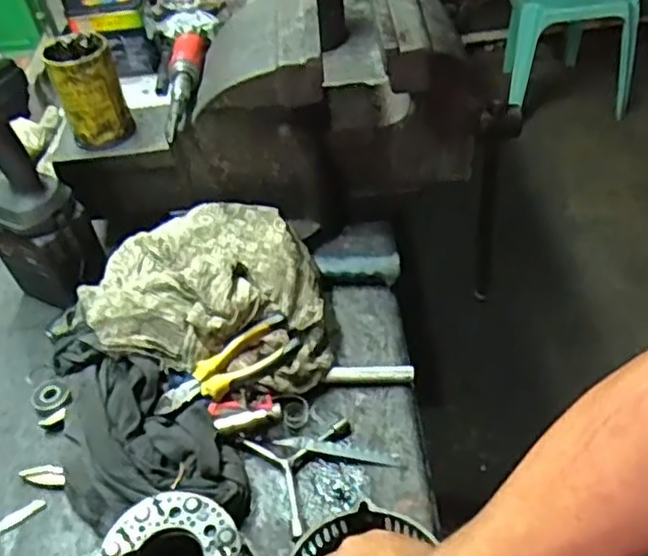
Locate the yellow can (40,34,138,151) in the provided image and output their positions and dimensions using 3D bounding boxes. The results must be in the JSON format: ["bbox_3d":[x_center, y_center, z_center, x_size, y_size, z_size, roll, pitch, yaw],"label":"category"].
[{"bbox_3d":[-0.279,-0.222,0.831,0.073,0.119,0.065,-19,46,-11],"label":"yellow can"}]

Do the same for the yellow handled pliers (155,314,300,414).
[{"bbox_3d":[-0.098,0.091,0.701,0.150,0.028,0.044,-27,48,-19],"label":"yellow handled pliers"}]

